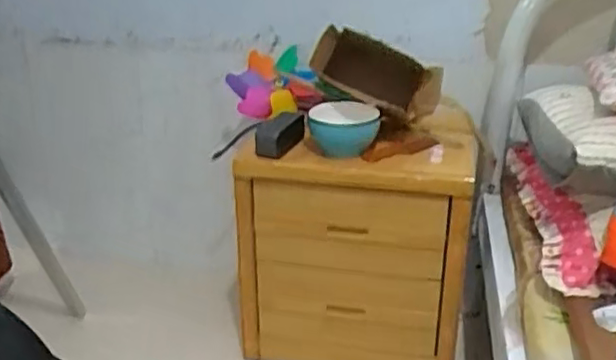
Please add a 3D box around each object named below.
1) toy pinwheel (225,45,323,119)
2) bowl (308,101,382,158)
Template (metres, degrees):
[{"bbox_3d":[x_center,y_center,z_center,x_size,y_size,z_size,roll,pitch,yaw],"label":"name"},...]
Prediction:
[{"bbox_3d":[-0.071,-0.195,1.350,0.089,0.149,0.210,-21,31,-38],"label":"toy pinwheel"},{"bbox_3d":[0.068,-0.088,1.220,0.130,0.090,0.127,0,24,0],"label":"bowl"}]

